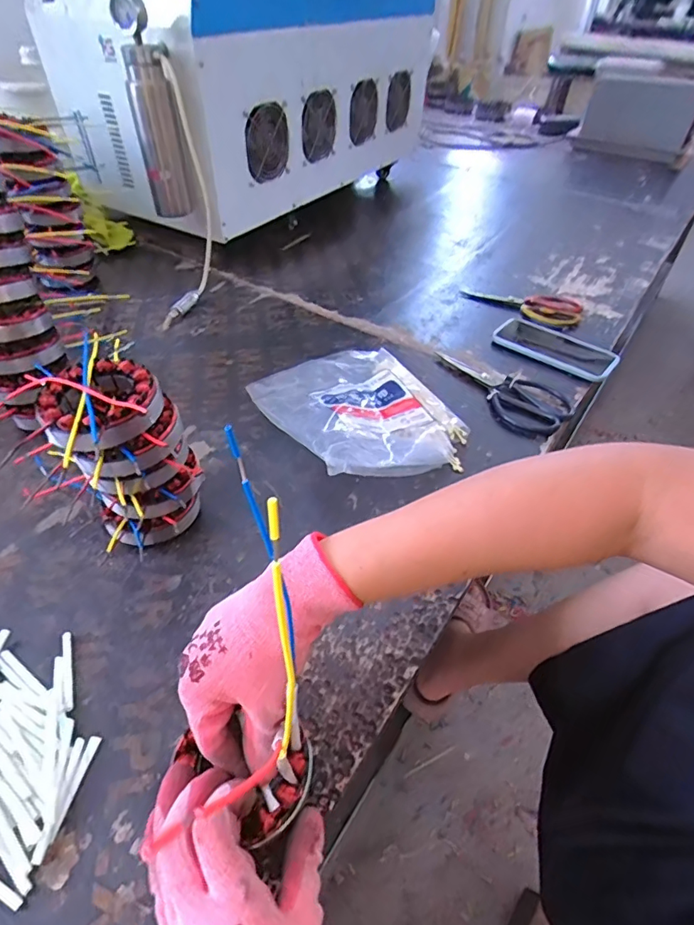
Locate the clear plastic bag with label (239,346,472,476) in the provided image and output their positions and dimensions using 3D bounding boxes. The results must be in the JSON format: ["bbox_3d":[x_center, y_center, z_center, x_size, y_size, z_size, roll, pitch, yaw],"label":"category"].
[{"bbox_3d":[0.017,-0.075,0.586,0.197,0.056,0.245,-21,49,-22],"label":"clear plastic bag with label"}]

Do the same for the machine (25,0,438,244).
[{"bbox_3d":[-0.155,-0.783,1.011,0.383,0.366,0.808,28,50,22],"label":"machine"}]

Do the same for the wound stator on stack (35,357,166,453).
[{"bbox_3d":[-0.186,-0.045,0.376,0.095,0.029,0.088,2,45,-2],"label":"wound stator on stack"}]

